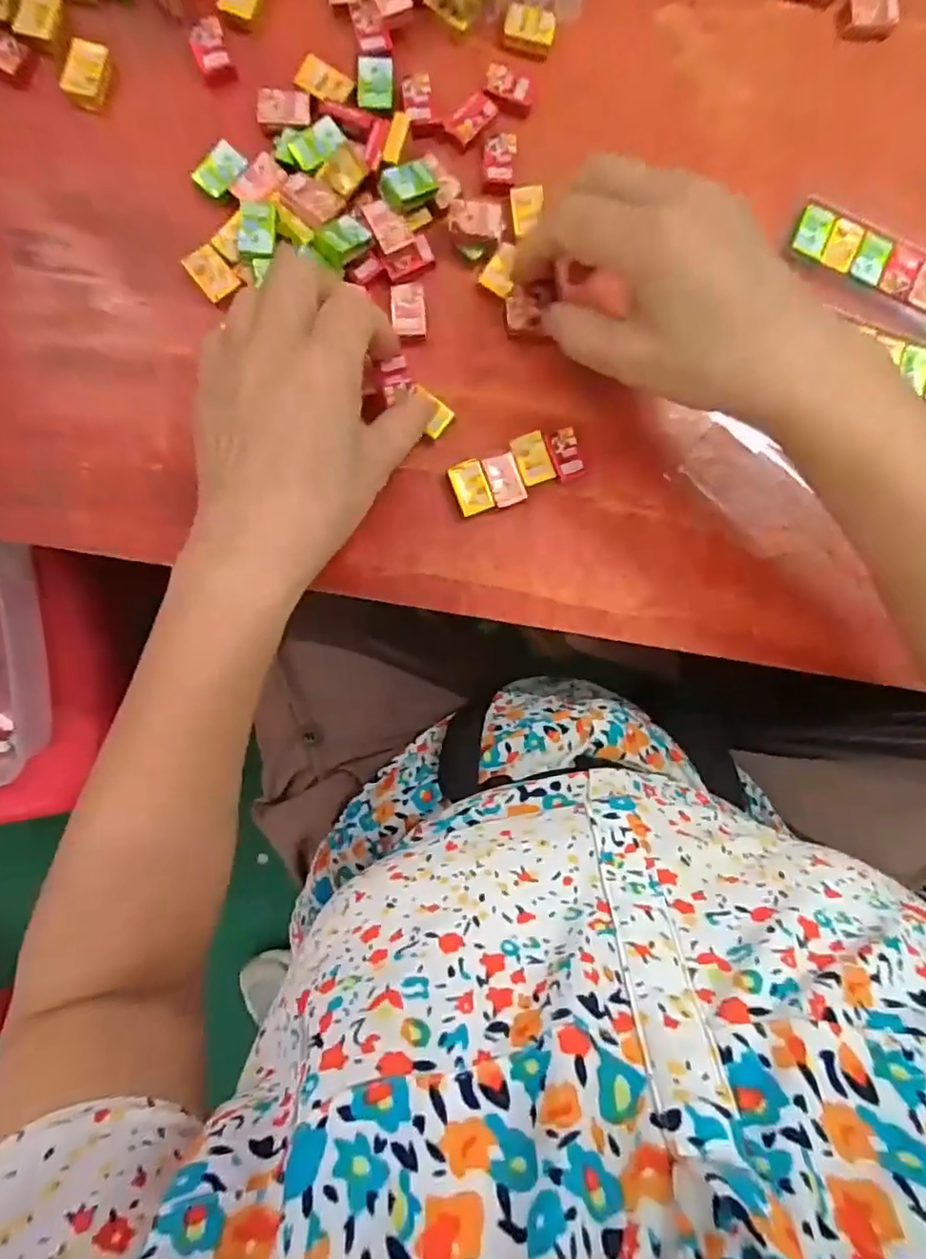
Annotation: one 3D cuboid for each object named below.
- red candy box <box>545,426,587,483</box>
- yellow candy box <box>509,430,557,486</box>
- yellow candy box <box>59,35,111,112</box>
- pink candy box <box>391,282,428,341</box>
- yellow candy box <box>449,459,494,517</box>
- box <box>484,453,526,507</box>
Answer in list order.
[{"bbox_3d":[0.052,-0.089,0.313,0.017,0.007,0.026,-21,93,-3],"label":"red candy box"},{"bbox_3d":[0.035,-0.086,0.311,0.017,0.006,0.025,-21,93,-3],"label":"yellow candy box"},{"bbox_3d":[-0.179,-0.266,0.292,0.017,0.007,0.027,16,90,-4],"label":"yellow candy box"},{"bbox_3d":[-0.027,-0.158,0.305,0.017,0.010,0.027,-2,92,-3],"label":"pink candy box"},{"bbox_3d":[0.004,-0.072,0.310,0.017,0.007,0.026,-20,92,-3],"label":"yellow candy box"},{"bbox_3d":[0.021,-0.075,0.311,0.016,0.005,0.025,-18,92,-3],"label":"box"}]

